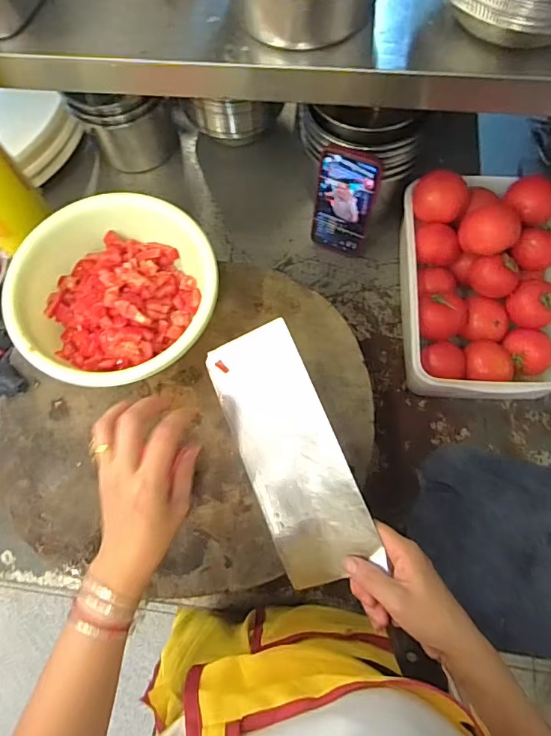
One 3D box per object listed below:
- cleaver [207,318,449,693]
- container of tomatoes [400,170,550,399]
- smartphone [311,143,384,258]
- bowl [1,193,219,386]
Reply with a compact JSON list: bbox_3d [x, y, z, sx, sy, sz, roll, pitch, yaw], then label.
[{"bbox_3d":[0.036,0.120,0.435,0.097,0.026,0.319,-27,85,21],"label":"cleaver"},{"bbox_3d":[0.264,-0.099,0.625,0.201,0.118,0.289,1,71,3],"label":"container of tomatoes"},{"bbox_3d":[0.094,-0.219,0.655,0.081,0.161,0.012,22,62,11],"label":"smartphone"},{"bbox_3d":[-0.182,-0.086,0.564,0.213,0.072,0.217,-1,71,2],"label":"bowl"}]

